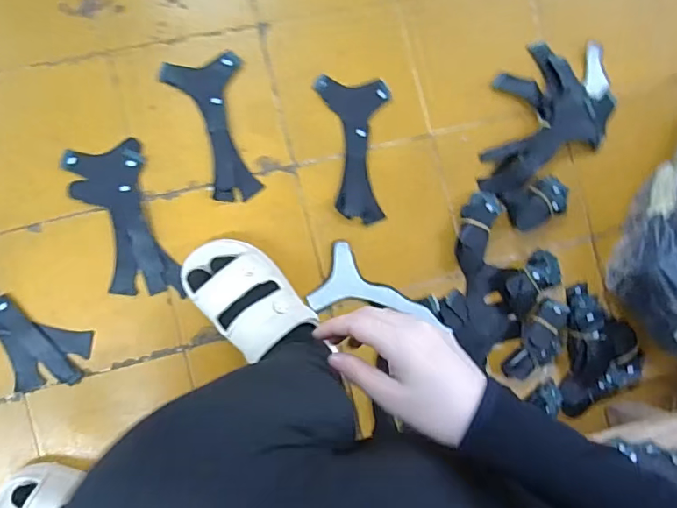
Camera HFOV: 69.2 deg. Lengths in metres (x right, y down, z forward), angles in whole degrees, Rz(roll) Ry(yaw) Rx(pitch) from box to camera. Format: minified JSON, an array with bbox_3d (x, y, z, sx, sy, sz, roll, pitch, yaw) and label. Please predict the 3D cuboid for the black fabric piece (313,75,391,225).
[{"bbox_3d":[0.027,-0.141,0.668,0.093,0.006,0.195,-4,89,-9],"label":"black fabric piece"}]

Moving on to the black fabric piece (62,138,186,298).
[{"bbox_3d":[-0.269,-0.038,0.624,0.092,0.007,0.202,-20,91,-9],"label":"black fabric piece"}]

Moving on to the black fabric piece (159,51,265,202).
[{"bbox_3d":[-0.159,-0.164,0.644,0.096,0.006,0.189,-15,90,-9],"label":"black fabric piece"}]

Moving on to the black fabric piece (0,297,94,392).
[{"bbox_3d":[-0.407,0.085,0.601,0.211,0.005,0.105,44,82,-5],"label":"black fabric piece"}]

